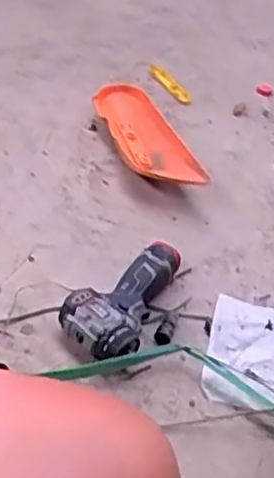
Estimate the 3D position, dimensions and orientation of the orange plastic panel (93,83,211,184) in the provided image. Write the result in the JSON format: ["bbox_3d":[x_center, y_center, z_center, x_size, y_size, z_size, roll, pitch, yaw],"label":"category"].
[{"bbox_3d":[0.017,-0.170,1.097,0.093,0.040,0.310,-11,46,-22],"label":"orange plastic panel"}]

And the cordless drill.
[{"bbox_3d":[-0.020,0.072,0.838,0.102,0.053,0.187,22,43,13],"label":"cordless drill"}]

